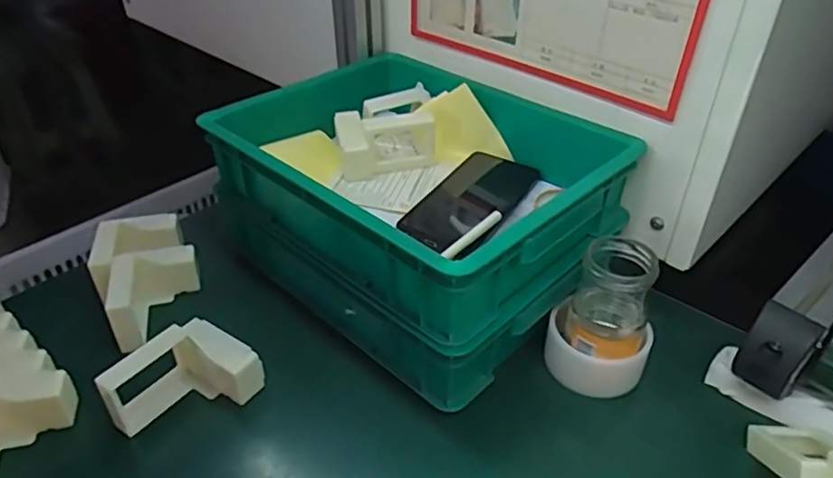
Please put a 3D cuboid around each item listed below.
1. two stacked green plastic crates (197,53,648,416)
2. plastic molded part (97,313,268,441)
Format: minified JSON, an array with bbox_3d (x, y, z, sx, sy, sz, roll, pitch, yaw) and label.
[{"bbox_3d":[-0.005,-0.044,0.591,0.344,0.138,0.265,29,45,34],"label":"two stacked green plastic crates"},{"bbox_3d":[-0.187,0.114,0.475,0.077,0.054,0.100,23,43,29],"label":"plastic molded part"}]

